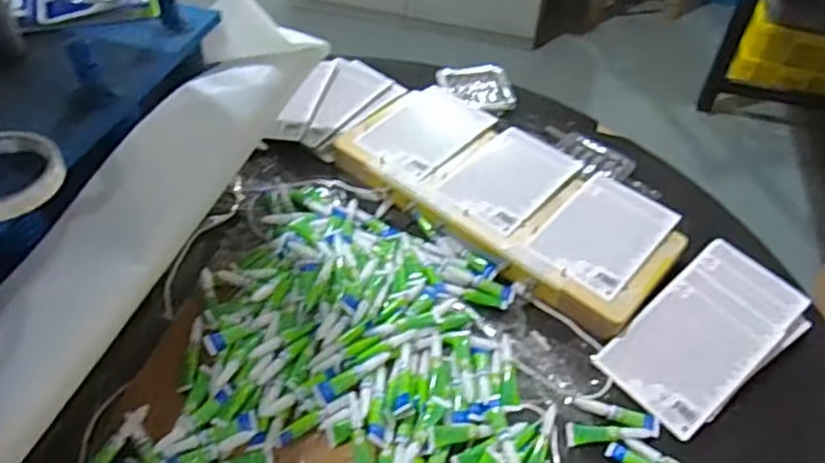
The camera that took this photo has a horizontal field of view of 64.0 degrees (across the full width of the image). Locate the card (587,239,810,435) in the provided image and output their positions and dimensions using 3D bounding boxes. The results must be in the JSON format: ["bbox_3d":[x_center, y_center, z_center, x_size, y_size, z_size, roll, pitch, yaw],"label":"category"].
[{"bbox_3d":[0.311,0.108,0.698,0.224,0.013,0.121,-36,58,-19],"label":"card"}]

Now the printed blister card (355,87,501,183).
[{"bbox_3d":[0.019,-0.138,0.889,0.125,0.006,0.179,30,51,23],"label":"printed blister card"}]

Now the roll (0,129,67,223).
[{"bbox_3d":[-0.311,-0.045,0.502,0.094,0.027,0.094,2,46,-2],"label":"roll"}]

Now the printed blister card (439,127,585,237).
[{"bbox_3d":[0.124,-0.071,0.824,0.114,0.010,0.169,33,52,25],"label":"printed blister card"}]

